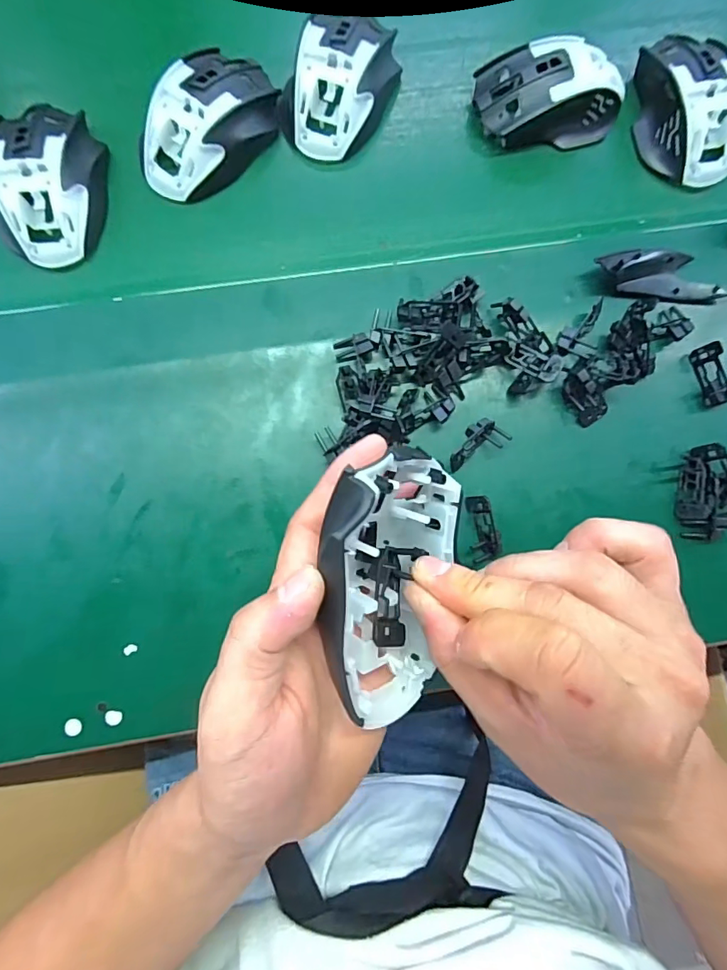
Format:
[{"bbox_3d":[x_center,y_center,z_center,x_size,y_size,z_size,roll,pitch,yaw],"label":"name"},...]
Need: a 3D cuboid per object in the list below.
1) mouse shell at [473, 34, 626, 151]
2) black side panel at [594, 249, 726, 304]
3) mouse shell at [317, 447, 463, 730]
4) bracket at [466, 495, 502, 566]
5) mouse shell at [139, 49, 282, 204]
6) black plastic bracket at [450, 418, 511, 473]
[{"bbox_3d":[0.140,-0.288,0.351,0.108,0.034,0.061,-5,85,-2],"label":"mouse shell"},{"bbox_3d":[0.215,-0.153,0.343,0.096,0.015,0.033,9,85,-1],"label":"black side panel"},{"bbox_3d":[0.004,0.044,0.203,0.038,0.071,0.115,13,108,39],"label":"mouse shell"},{"bbox_3d":[0.081,0.030,0.323,0.021,0.014,0.044,-7,85,-3],"label":"bracket"},{"bbox_3d":[-0.111,-0.257,0.342,0.068,0.033,0.109,30,85,1],"label":"mouse shell"},{"bbox_3d":[0.077,-0.030,0.330,0.045,0.012,0.023,-30,87,-4],"label":"black plastic bracket"}]

